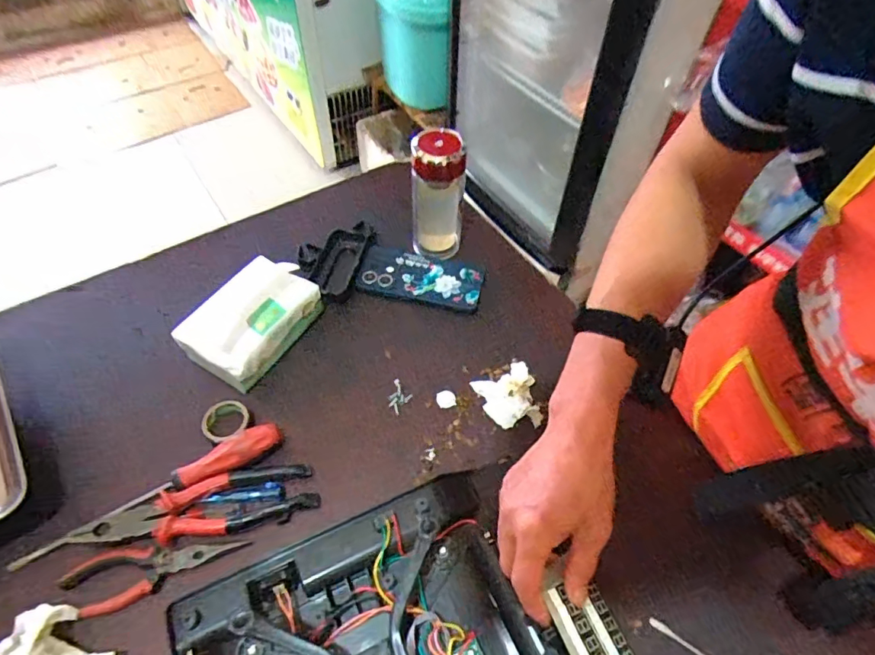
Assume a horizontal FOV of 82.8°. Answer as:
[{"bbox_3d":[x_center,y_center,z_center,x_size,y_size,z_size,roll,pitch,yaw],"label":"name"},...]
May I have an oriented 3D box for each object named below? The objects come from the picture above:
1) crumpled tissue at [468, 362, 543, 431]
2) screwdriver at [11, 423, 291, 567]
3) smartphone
[{"bbox_3d":[0.083,0.077,0.553,0.063,0.020,0.070,-19,57,-16],"label":"crumpled tissue"},{"bbox_3d":[-0.276,0.160,0.483,0.254,0.034,0.029,-22,57,-18],"label":"screwdriver"},{"bbox_3d":[-0.024,-0.068,0.660,0.166,0.008,0.084,12,54,7],"label":"smartphone"}]

